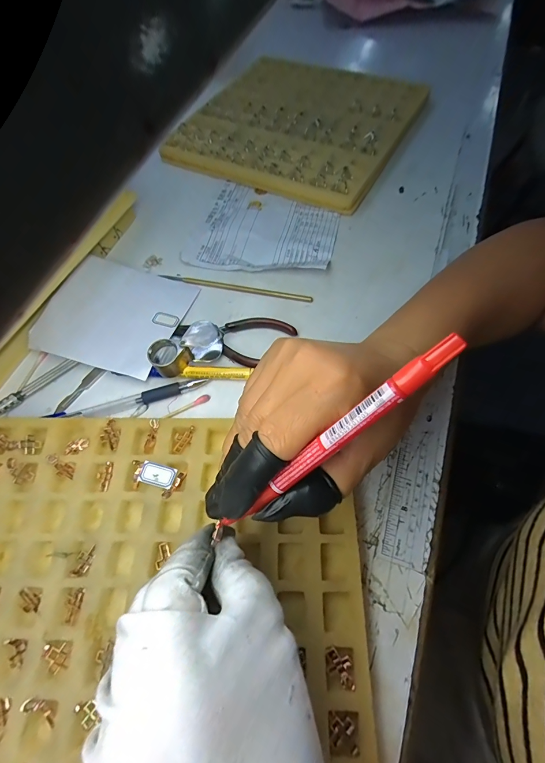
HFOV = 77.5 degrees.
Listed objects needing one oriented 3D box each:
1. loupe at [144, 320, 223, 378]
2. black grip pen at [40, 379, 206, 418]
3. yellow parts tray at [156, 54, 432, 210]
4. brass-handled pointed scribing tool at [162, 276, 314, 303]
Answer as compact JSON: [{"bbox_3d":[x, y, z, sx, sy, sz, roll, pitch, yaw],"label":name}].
[{"bbox_3d":[-0.067,-0.024,0.269,0.054,0.030,0.027,-16,62,-4],"label":"loupe"},{"bbox_3d":[-0.113,0.016,0.270,0.123,0.011,0.011,-14,62,-3],"label":"black grip pen"},{"bbox_3d":[0.030,-0.331,0.429,0.260,0.030,0.257,26,67,16],"label":"yellow parts tray"},{"bbox_3d":[-0.036,-0.090,0.321,0.147,0.006,0.007,11,64,10],"label":"brass-handled pointed scribing tool"}]

